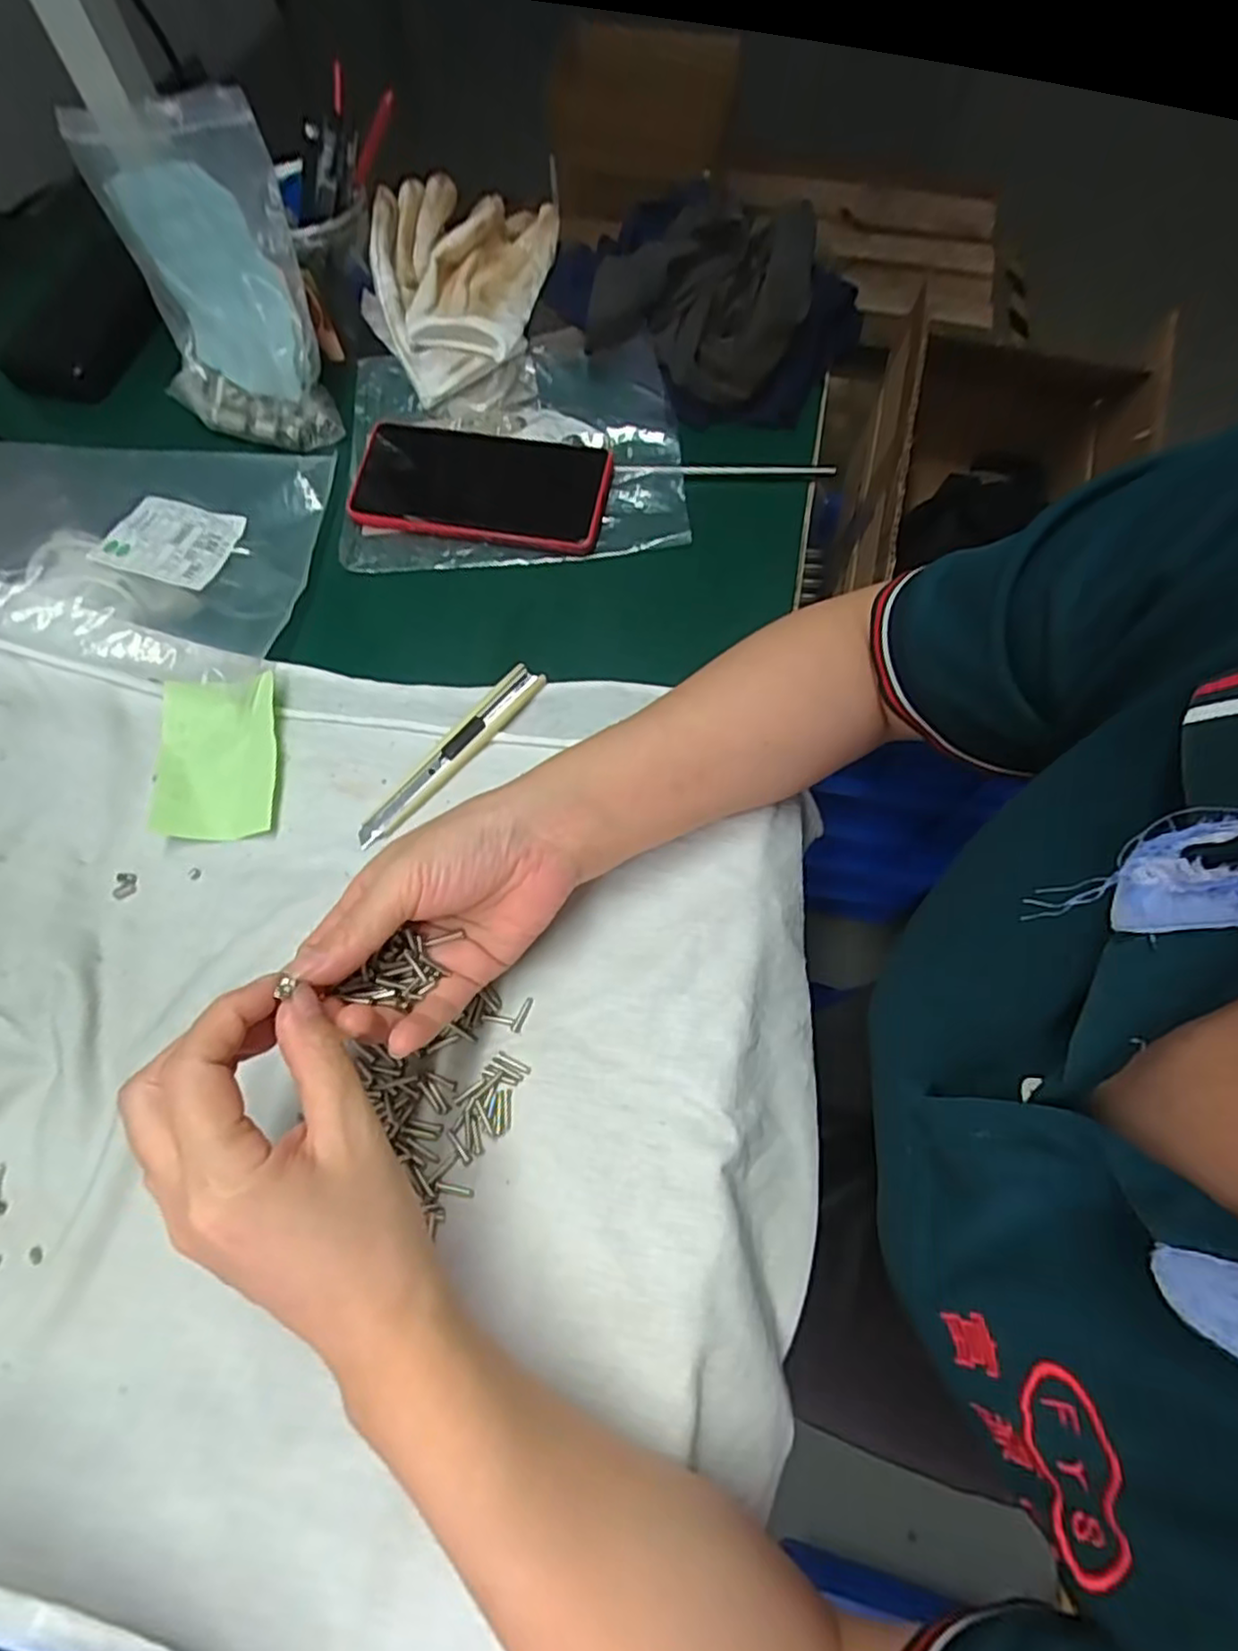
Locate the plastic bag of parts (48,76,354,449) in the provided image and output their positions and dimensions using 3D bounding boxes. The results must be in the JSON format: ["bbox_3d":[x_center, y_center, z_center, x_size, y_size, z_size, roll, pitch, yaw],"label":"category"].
[{"bbox_3d":[-0.263,-0.351,0.460,0.145,0.173,0.047,16,42,15],"label":"plastic bag of parts"}]

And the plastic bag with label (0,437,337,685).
[{"bbox_3d":[-0.306,-0.180,0.423,0.225,0.055,0.197,1,66,1],"label":"plastic bag with label"}]

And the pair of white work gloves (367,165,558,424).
[{"bbox_3d":[-0.108,-0.395,0.502,0.134,0.052,0.179,-6,66,-2],"label":"pair of white work gloves"}]

